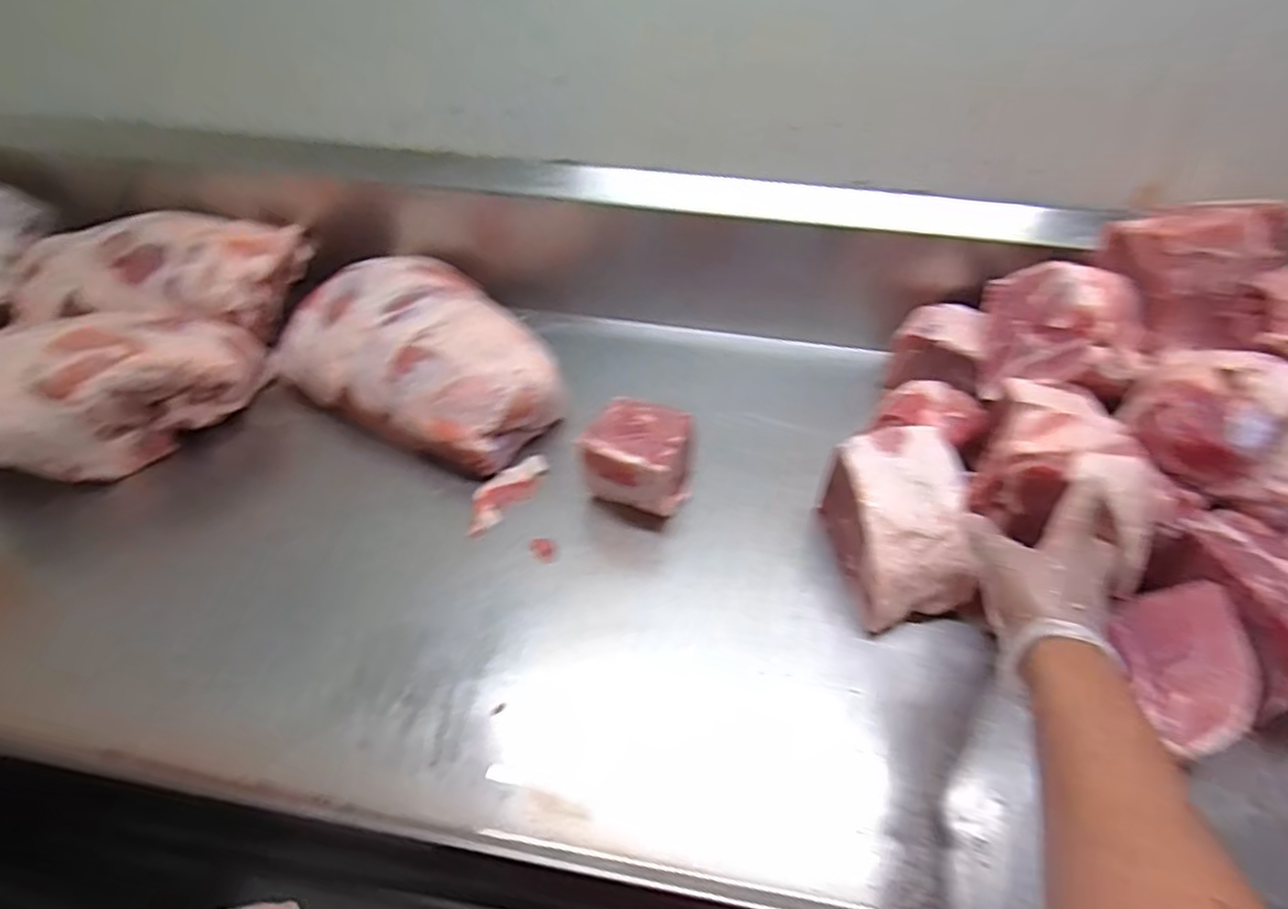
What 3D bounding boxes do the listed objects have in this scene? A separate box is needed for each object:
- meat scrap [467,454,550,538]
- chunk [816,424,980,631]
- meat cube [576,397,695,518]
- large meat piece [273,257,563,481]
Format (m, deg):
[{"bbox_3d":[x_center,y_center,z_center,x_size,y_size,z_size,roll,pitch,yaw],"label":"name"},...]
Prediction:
[{"bbox_3d":[-0.151,0.041,0.739,0.046,0.011,0.123,29,52,25],"label":"meat scrap"},{"bbox_3d":[0.240,0.069,0.643,0.100,0.111,0.155,-3,46,-4],"label":"chunk"},{"bbox_3d":[-0.003,0.002,0.720,0.104,0.081,0.110,20,49,17],"label":"meat cube"},{"bbox_3d":[-0.260,-0.113,0.808,0.328,0.108,0.220,31,53,26],"label":"large meat piece"}]

